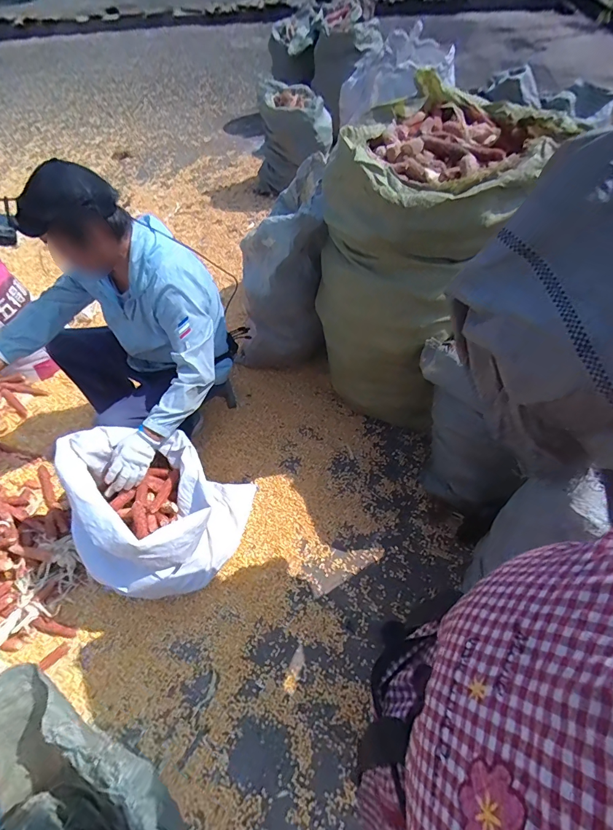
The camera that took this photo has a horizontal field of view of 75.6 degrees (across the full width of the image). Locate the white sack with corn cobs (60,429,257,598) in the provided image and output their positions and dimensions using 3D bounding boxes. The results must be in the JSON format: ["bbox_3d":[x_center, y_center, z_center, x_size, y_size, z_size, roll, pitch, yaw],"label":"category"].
[{"bbox_3d":[-0.428,0.309,1.182,0.413,0.471,0.394,-1,55,2],"label":"white sack with corn cobs"}]

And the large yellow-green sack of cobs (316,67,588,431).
[{"bbox_3d":[0.366,-0.431,1.294,0.516,0.852,0.558,36,64,24],"label":"large yellow-green sack of cobs"}]

